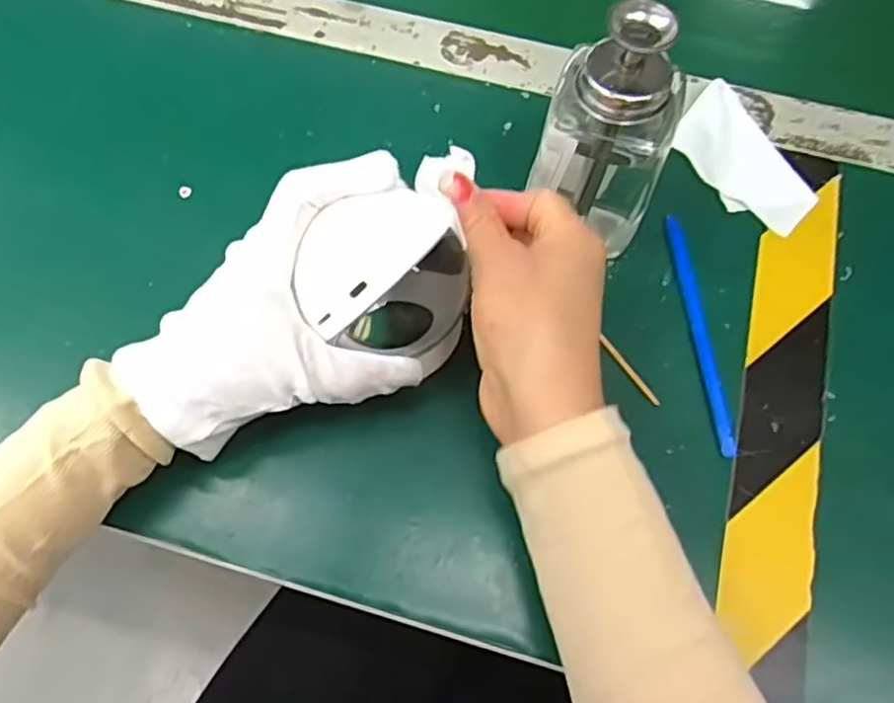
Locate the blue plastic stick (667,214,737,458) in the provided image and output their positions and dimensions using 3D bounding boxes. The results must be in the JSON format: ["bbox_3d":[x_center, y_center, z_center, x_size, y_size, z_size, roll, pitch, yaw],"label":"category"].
[{"bbox_3d":[0.126,-0.012,0.347,0.008,0.004,0.131,-3,65,-2],"label":"blue plastic stick"}]

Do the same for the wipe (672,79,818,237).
[{"bbox_3d":[0.164,-0.106,0.384,0.047,0.012,0.091,-27,68,-12],"label":"wipe"}]

